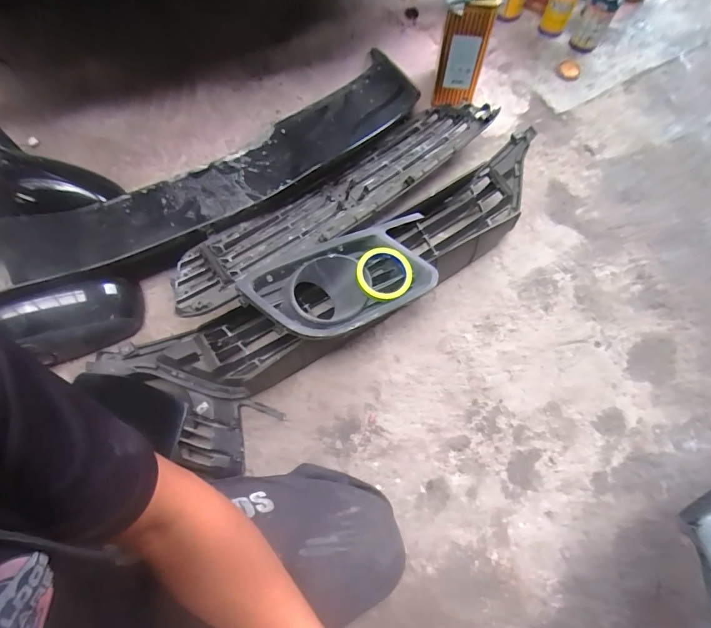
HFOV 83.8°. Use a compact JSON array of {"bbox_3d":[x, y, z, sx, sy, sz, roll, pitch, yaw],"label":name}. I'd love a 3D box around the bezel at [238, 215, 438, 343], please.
[{"bbox_3d":[-0.013,-0.056,0.674,0.327,0.057,0.166,-26,70,-12],"label":"bezel"}]

